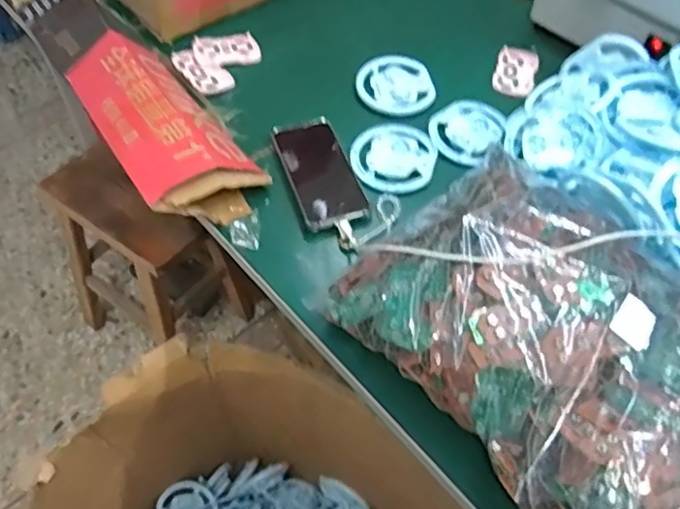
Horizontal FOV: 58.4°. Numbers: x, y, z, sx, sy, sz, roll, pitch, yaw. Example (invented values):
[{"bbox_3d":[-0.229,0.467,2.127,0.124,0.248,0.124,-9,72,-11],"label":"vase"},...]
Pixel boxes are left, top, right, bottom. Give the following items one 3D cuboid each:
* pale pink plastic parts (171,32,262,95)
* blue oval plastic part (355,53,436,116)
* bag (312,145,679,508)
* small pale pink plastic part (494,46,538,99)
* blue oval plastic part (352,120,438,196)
[{"bbox_3d":[-0.162,-0.271,0.847,0.121,0.010,0.096,-30,62,-20],"label":"pale pink plastic parts"},{"bbox_3d":[0.075,-0.232,0.827,0.103,0.010,0.120,3,56,1],"label":"blue oval plastic part"},{"bbox_3d":[0.213,0.075,0.536,0.268,0.084,0.373,-36,64,-22],"label":"bag"},{"bbox_3d":[0.250,-0.262,0.863,0.055,0.007,0.102,17,57,10],"label":"small pale pink plastic part"},{"bbox_3d":[0.066,-0.124,0.753,0.102,0.004,0.115,7,56,3],"label":"blue oval plastic part"}]

